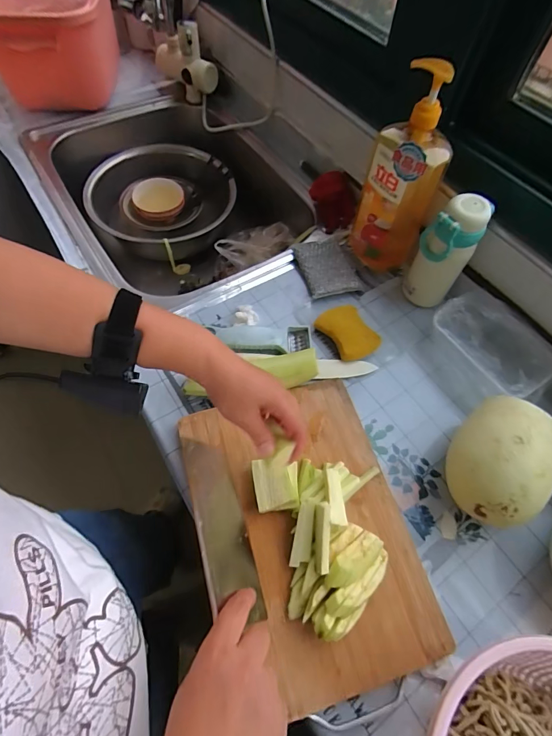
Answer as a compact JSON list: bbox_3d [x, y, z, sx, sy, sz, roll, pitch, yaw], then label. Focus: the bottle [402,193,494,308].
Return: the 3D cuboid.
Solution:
[{"bbox_3d":[0.253,-0.169,0.576,0.070,0.176,0.062,34,65,15],"label":"bottle"}]

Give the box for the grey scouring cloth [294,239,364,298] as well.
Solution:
[{"bbox_3d":[0.089,-0.176,0.661,0.093,0.021,0.122,-14,62,-10],"label":"grey scouring cloth"}]

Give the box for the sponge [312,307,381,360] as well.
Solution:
[{"bbox_3d":[0.111,-0.052,0.583,0.062,0.036,0.090,-32,67,-19],"label":"sponge"}]

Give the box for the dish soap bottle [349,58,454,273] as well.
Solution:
[{"bbox_3d":[0.187,-0.275,0.569,0.108,0.284,0.072,26,63,11],"label":"dish soap bottle"}]

